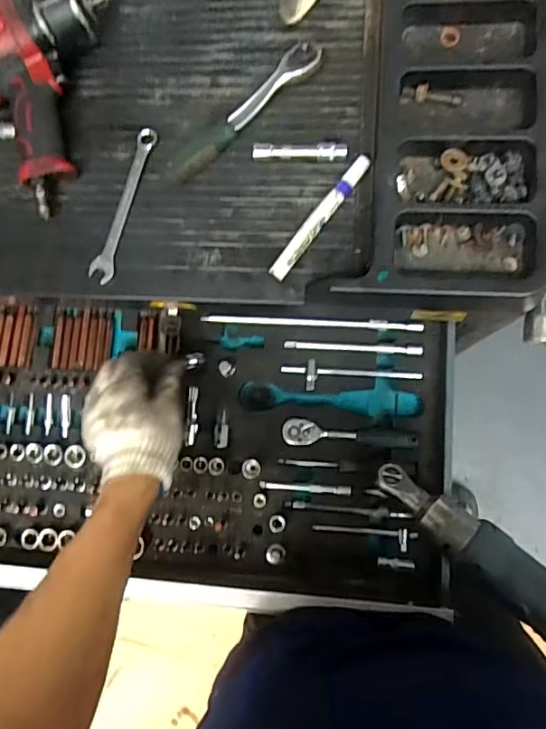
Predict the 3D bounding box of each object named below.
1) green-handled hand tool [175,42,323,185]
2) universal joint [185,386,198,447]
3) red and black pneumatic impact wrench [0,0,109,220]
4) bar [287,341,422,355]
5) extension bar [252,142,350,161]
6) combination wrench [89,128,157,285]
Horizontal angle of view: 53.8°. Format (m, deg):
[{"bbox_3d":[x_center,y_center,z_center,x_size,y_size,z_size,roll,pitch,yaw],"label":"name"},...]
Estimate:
[{"bbox_3d":[-0.028,-0.251,0.539,0.185,0.024,0.024,-41,82,2],"label":"green-handled hand tool"},{"bbox_3d":[-0.092,0.060,0.622,0.011,0.009,0.068,4,85,7],"label":"universal joint"},{"bbox_3d":[-0.260,-0.277,0.545,0.139,0.074,0.224,12,86,8],"label":"red and black pneumatic impact wrench"},{"bbox_3d":[0.089,-0.019,0.605,0.152,0.008,0.009,3,85,7],"label":"bar"},{"bbox_3d":[0.026,-0.210,0.530,0.092,0.012,0.015,5,85,7],"label":"extension bar"},{"bbox_3d":[-0.155,-0.164,0.556,0.023,0.008,0.163,18,87,8],"label":"combination wrench"}]

